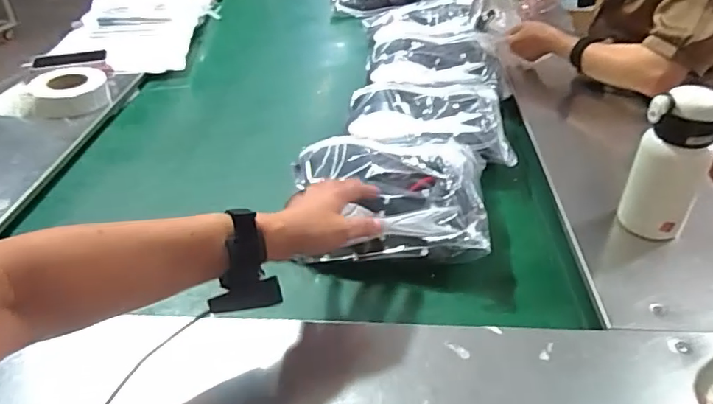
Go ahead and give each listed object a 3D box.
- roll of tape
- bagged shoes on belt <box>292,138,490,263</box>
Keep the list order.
[{"bbox_3d":[-0.565,-0.209,1.058,0.154,0.051,0.156,-19,40,-23],"label":"roll of tape"},{"bbox_3d":[0.041,-0.007,0.754,0.256,0.090,0.198,0,34,7],"label":"bagged shoes on belt"}]

